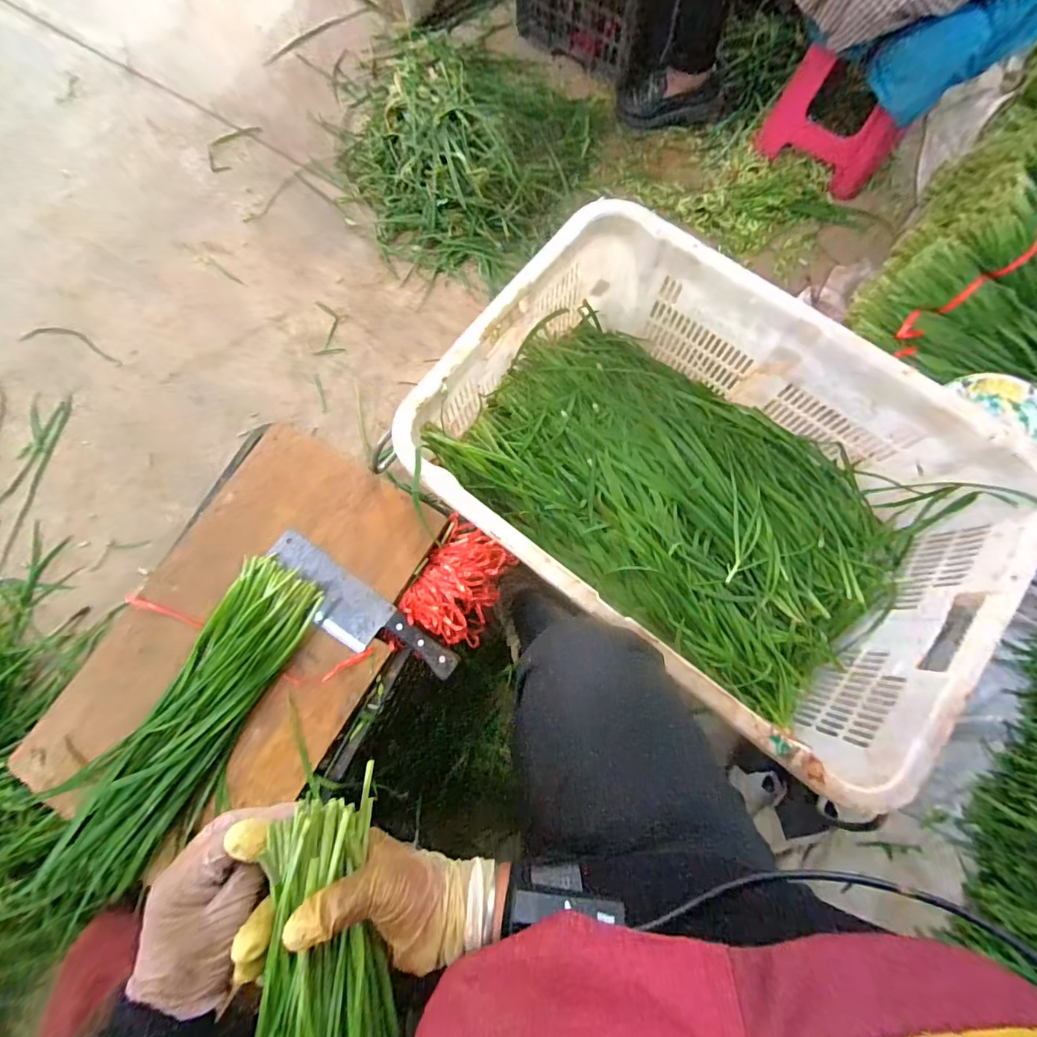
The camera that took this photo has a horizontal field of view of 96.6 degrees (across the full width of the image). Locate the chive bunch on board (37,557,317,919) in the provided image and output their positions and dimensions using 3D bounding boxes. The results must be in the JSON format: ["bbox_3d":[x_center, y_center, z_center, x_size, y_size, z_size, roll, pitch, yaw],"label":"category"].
[{"bbox_3d":[-0.373,0.229,0.515,0.126,0.036,0.393,33,79,8],"label":"chive bunch on board"}]

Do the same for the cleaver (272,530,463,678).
[{"bbox_3d":[-0.195,0.114,0.552,0.262,0.013,0.068,34,79,8],"label":"cleaver"}]

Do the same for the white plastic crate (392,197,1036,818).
[{"bbox_3d":[0.234,-0.047,0.626,0.656,0.202,0.454,39,79,9],"label":"white plastic crate"}]

